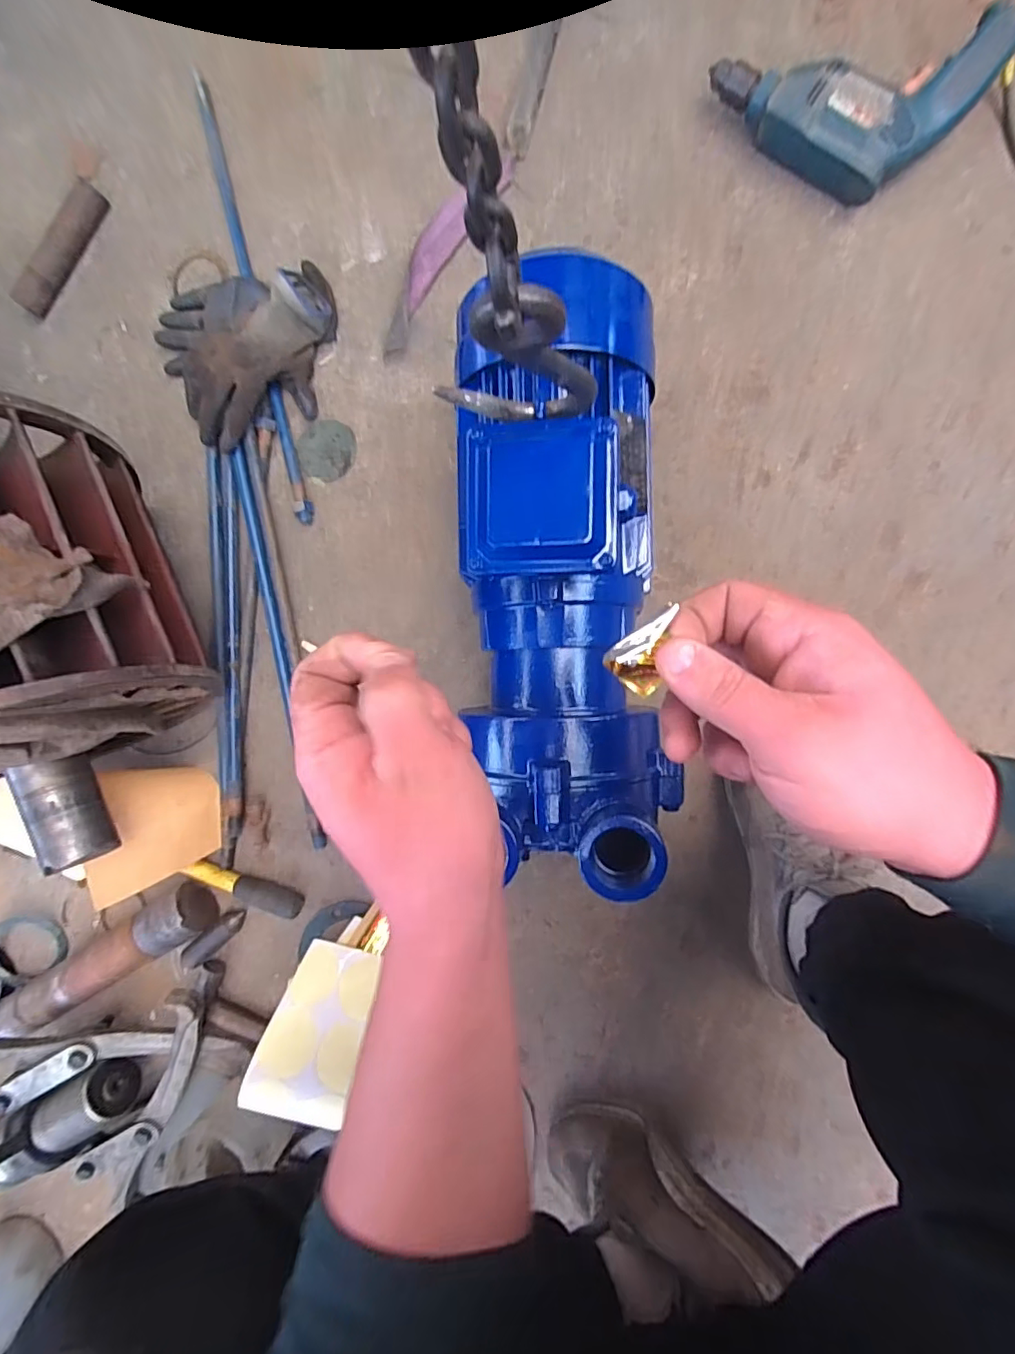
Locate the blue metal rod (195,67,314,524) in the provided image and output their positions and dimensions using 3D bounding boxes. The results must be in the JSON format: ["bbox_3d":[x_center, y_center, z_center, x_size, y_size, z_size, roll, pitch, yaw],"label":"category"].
[{"bbox_3d":[-0.322,-0.474,0.686,0.022,0.020,0.588,-15,88,9],"label":"blue metal rod"}]

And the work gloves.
[{"bbox_3d":[-0.318,-0.414,0.668,0.219,0.059,0.226,0,91,9],"label":"work gloves"}]

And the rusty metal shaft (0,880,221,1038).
[{"bbox_3d":[-0.516,0.363,0.694,0.328,0.071,0.058,-31,86,8],"label":"rusty metal shaft"}]

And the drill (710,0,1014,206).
[{"bbox_3d":[0.347,-0.607,0.554,0.234,0.061,0.182,40,96,7],"label":"drill"}]

